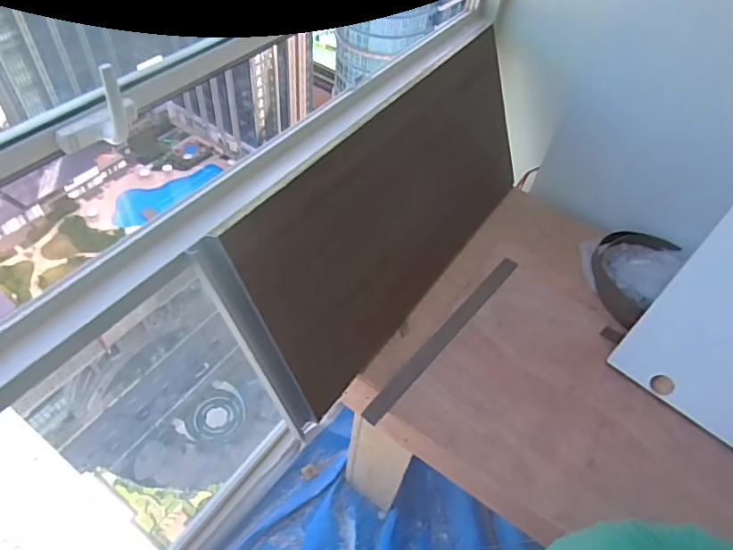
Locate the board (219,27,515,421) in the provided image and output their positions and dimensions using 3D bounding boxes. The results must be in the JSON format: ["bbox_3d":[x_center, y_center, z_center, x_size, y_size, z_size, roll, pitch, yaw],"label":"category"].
[{"bbox_3d":[0.080,-0.124,0.890,0.015,0.342,0.700,14,47,37],"label":"board"}]

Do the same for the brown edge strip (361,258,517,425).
[{"bbox_3d":[0.150,0.100,0.935,0.029,0.008,0.458,38,55,17],"label":"brown edge strip"}]

